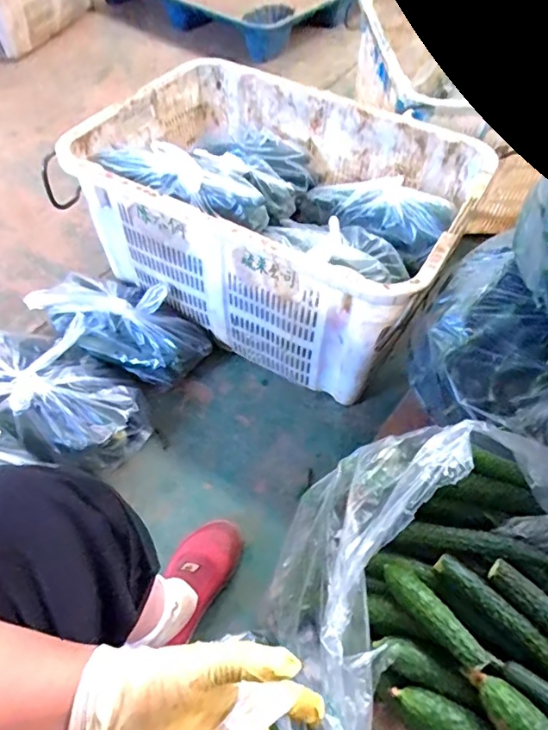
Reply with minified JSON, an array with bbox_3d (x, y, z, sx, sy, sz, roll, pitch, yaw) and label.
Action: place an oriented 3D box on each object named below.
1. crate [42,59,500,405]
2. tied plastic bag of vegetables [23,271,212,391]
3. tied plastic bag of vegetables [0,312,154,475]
[{"bbox_3d":[0.001,-0.295,0.985,0.660,0.298,0.470,27,57,15],"label":"crate"},{"bbox_3d":[-0.293,-0.078,0.978,0.320,0.139,0.170,25,57,14],"label":"tied plastic bag of vegetables"},{"bbox_3d":[-0.398,0.044,0.897,0.350,0.120,0.218,28,58,16],"label":"tied plastic bag of vegetables"}]

